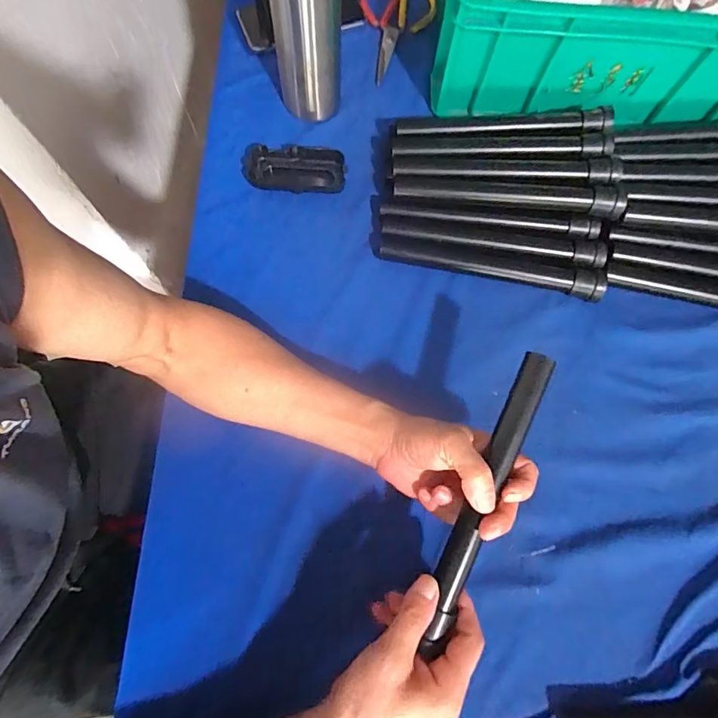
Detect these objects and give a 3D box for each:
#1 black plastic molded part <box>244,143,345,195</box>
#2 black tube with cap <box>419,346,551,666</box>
[{"bbox_3d":[-0.076,-0.225,0.519,0.119,0.019,0.055,2,73,-1],"label":"black plastic molded part"},{"bbox_3d":[0.101,0.108,0.347,0.023,0.027,0.236,23,86,5],"label":"black tube with cap"}]

